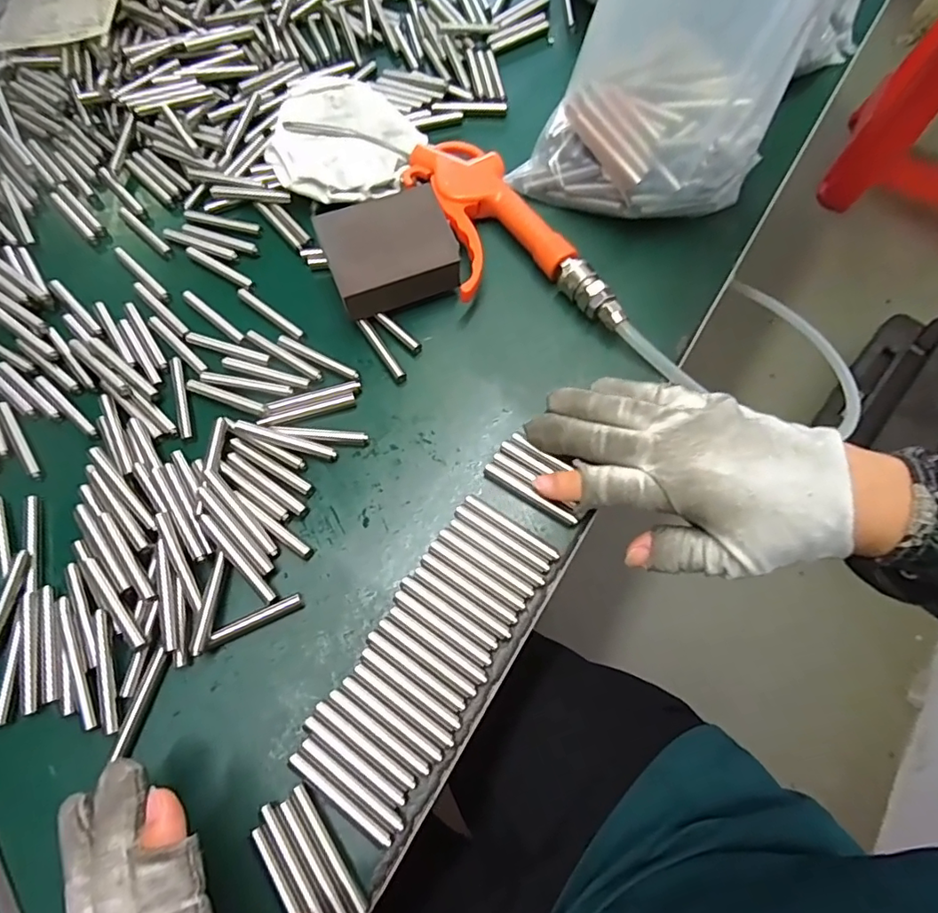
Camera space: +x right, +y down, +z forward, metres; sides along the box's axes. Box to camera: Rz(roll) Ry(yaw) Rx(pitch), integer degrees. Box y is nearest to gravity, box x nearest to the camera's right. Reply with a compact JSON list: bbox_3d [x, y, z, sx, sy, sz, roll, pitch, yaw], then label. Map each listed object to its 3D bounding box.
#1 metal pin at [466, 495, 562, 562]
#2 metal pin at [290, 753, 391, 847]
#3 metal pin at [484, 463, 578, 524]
[{"bbox_3d":[0.023,0.038,0.287,0.057,0.004,0.007,33,72,13],"label":"metal pin"},{"bbox_3d":[-0.059,0.155,0.241,0.057,0.004,0.005,34,72,13],"label":"metal pin"},{"bbox_3d":[0.034,0.020,0.296,0.057,0.008,0.007,31,71,12],"label":"metal pin"}]

